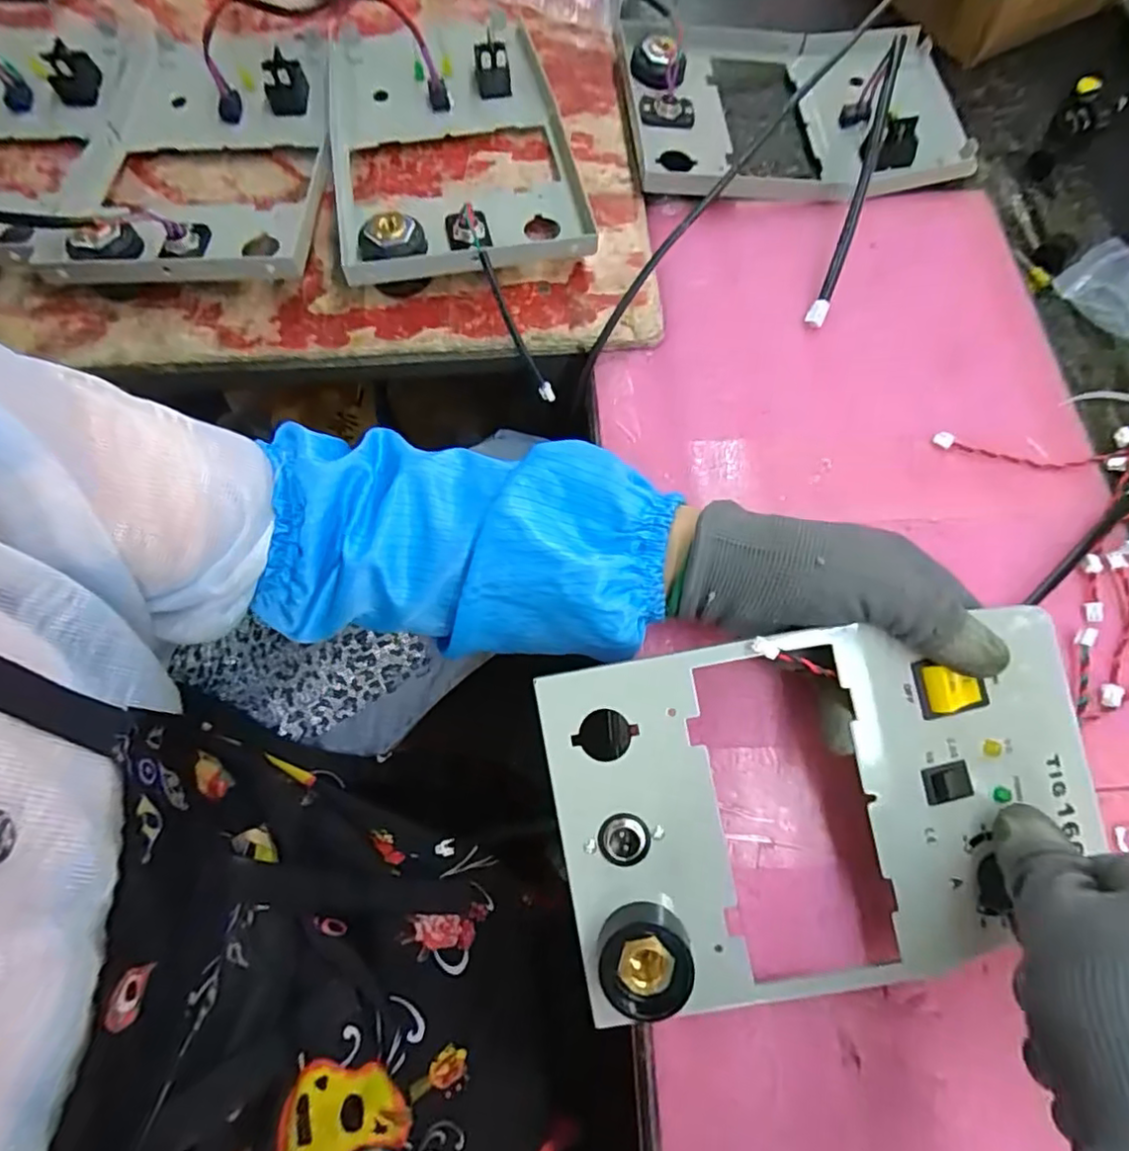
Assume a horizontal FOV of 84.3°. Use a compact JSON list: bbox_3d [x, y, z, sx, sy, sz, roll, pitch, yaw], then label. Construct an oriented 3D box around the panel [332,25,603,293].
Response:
[{"bbox_3d":[-0.074,-0.286,0.410,0.155,0.034,0.240,-11,70,-4],"label":"panel"}]

